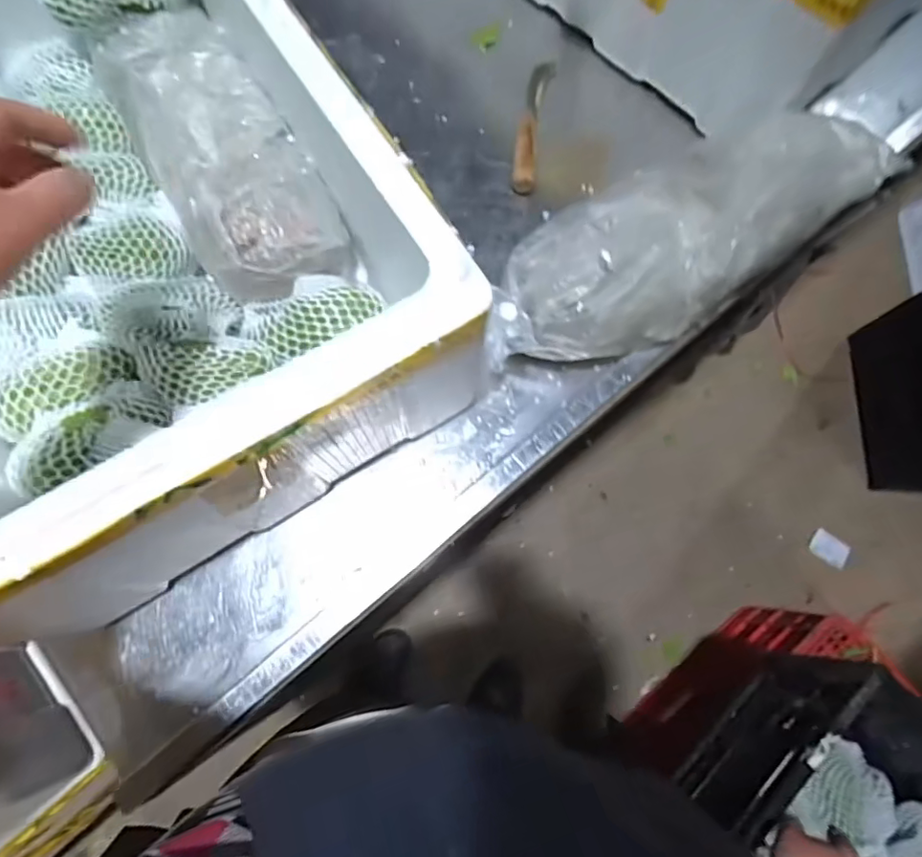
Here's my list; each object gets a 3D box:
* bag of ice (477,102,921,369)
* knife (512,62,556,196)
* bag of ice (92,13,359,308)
[{"bbox_3d":[0.173,-0.159,0.476,0.334,0.091,0.134,-30,77,-9],"label":"bag of ice"},{"bbox_3d":[0.074,-0.317,0.579,0.026,0.017,0.161,11,75,1],"label":"knife"},{"bbox_3d":[-0.208,-0.238,0.482,0.114,0.068,0.283,-32,78,-10],"label":"bag of ice"}]

